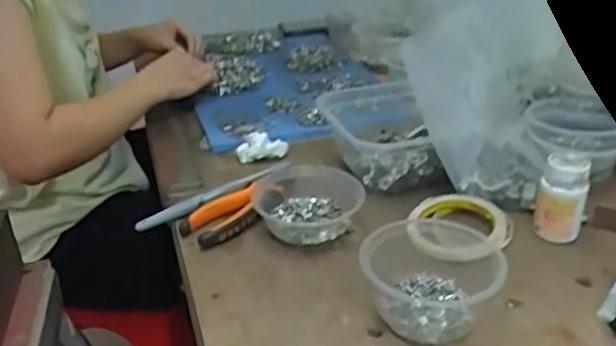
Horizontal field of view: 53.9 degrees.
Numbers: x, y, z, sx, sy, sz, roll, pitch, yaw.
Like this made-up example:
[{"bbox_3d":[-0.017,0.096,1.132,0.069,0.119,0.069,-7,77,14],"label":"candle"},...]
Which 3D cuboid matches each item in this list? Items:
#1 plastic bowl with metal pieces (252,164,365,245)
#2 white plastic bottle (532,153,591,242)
[{"bbox_3d":[0.002,0.033,0.645,0.099,0.042,0.103,-3,29,1],"label":"plastic bowl with metal pieces"},{"bbox_3d":[0.252,0.025,0.603,0.044,0.081,0.043,11,32,24],"label":"white plastic bottle"}]

